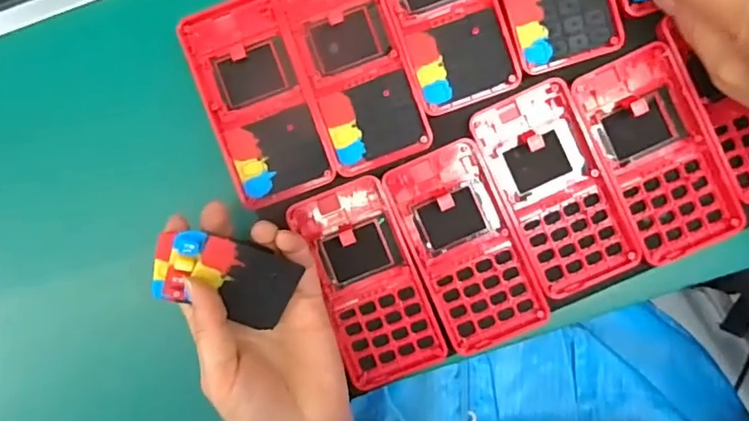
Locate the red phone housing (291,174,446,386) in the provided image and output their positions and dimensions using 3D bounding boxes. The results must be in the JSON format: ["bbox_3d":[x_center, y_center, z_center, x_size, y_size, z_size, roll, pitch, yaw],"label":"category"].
[{"bbox_3d":[-0.002,0.044,0.350,0.060,0.019,0.122,-22,93,4],"label":"red phone housing"}]

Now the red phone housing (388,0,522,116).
[{"bbox_3d":[0.041,-0.123,0.333,0.061,0.010,0.122,-18,94,3],"label":"red phone housing"}]

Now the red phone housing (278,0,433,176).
[{"bbox_3d":[-0.013,-0.087,0.337,0.060,0.009,0.124,-20,94,4],"label":"red phone housing"}]

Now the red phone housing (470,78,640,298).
[{"bbox_3d":[0.109,-0.013,0.340,0.059,0.017,0.124,-24,93,4],"label":"red phone housing"}]

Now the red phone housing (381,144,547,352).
[{"bbox_3d":[0.056,0.023,0.343,0.060,0.017,0.122,-24,93,4],"label":"red phone housing"}]

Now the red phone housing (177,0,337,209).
[{"bbox_3d":[-0.071,-0.068,0.341,0.061,0.013,0.124,-19,94,4],"label":"red phone housing"}]

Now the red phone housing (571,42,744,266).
[{"bbox_3d":[0.169,-0.033,0.335,0.064,0.017,0.123,-24,93,4],"label":"red phone housing"}]

